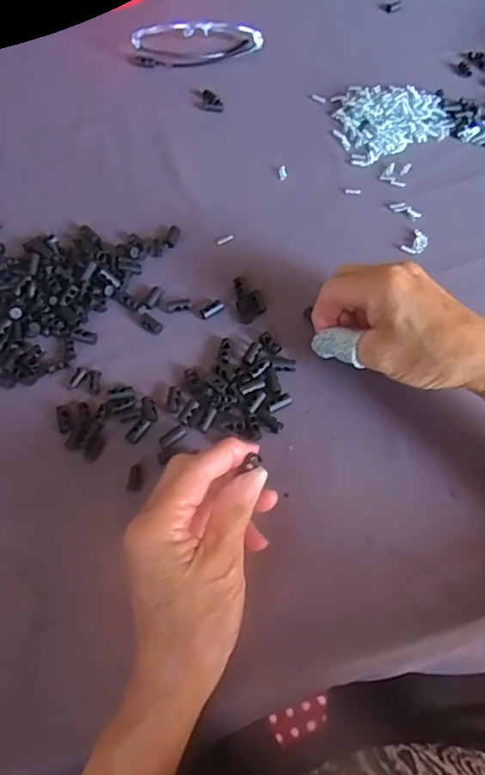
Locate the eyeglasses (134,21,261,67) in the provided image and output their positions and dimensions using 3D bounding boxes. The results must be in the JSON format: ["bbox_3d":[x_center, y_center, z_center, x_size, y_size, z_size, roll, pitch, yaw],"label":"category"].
[{"bbox_3d":[-0.047,-0.369,0.555,0.135,0.032,0.031,-14,64,-10],"label":"eyeglasses"}]

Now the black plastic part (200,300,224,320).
[{"bbox_3d":[-0.024,-0.061,0.410,0.019,0.004,0.009,-34,68,-5],"label":"black plastic part"}]

